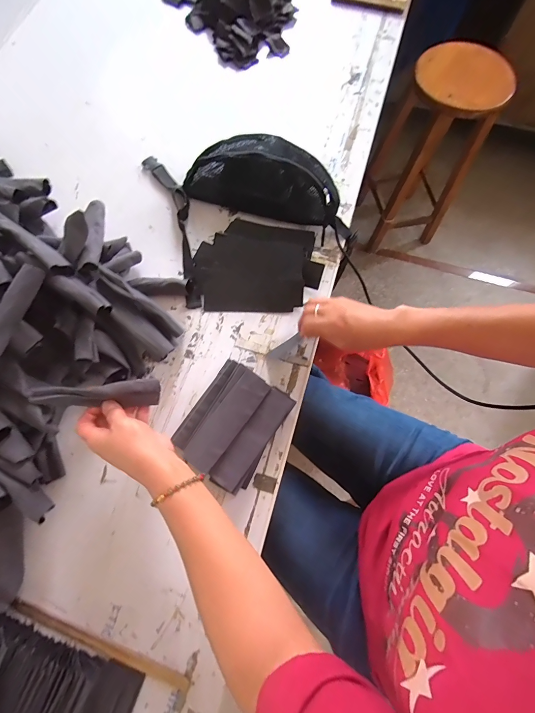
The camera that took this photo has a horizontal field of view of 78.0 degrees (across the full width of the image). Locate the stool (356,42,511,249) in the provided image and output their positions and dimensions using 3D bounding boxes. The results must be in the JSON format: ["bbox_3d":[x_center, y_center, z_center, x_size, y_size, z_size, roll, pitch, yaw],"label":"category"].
[{"bbox_3d":[0.586,-0.729,1.221,0.325,0.655,0.351,-7,73,-1],"label":"stool"}]

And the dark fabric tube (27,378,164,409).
[{"bbox_3d":[-0.215,0.048,0.419,0.148,0.030,0.030,-1,72,-16],"label":"dark fabric tube"}]

